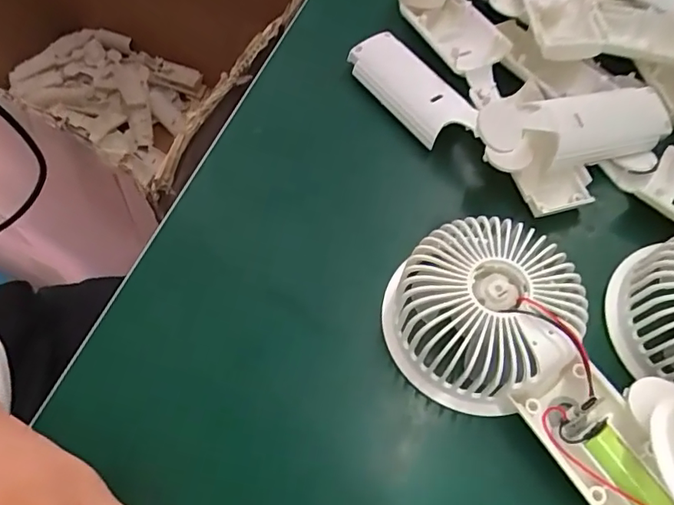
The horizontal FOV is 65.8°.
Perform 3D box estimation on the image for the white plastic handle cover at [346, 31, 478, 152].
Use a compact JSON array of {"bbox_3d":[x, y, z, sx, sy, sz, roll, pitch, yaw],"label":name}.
[{"bbox_3d":[0.045,-0.099,0.315,0.035,0.019,0.099,-35,68,-19],"label":"white plastic handle cover"}]

